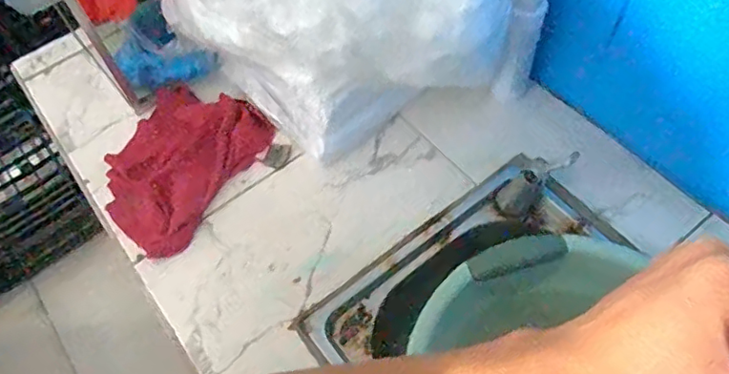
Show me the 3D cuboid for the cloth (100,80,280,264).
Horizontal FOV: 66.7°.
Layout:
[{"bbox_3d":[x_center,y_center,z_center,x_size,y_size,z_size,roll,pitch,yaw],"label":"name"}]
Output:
[{"bbox_3d":[-0.257,-0.037,0.749,0.179,0.030,0.227,27,64,19],"label":"cloth"}]

